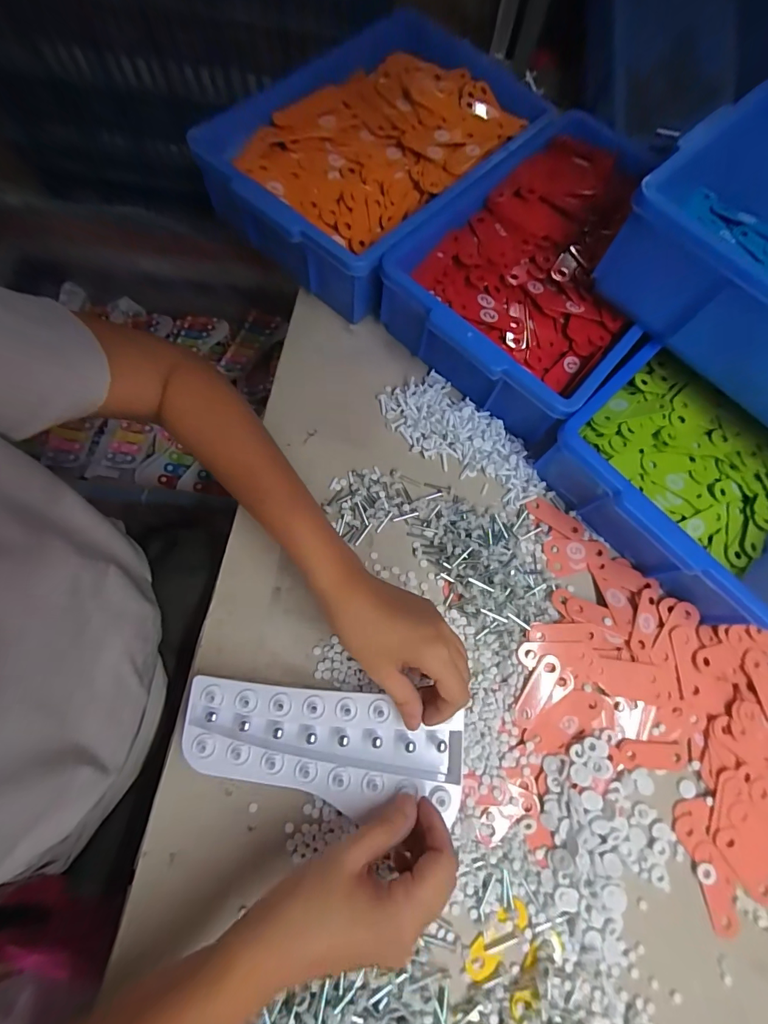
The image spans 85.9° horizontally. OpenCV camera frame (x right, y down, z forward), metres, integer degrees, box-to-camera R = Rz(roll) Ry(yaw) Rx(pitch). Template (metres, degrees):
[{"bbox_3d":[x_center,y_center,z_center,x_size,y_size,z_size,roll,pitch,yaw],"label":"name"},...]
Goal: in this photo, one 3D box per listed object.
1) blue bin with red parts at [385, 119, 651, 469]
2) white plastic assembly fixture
[{"bbox_3d":[0.182,-0.269,0.464,0.235,0.090,0.333,40,76,8],"label":"blue bin with red parts"},{"bbox_3d":[-0.048,0.190,0.342,0.225,0.029,0.080,14,74,-5],"label":"white plastic assembly fixture"}]

